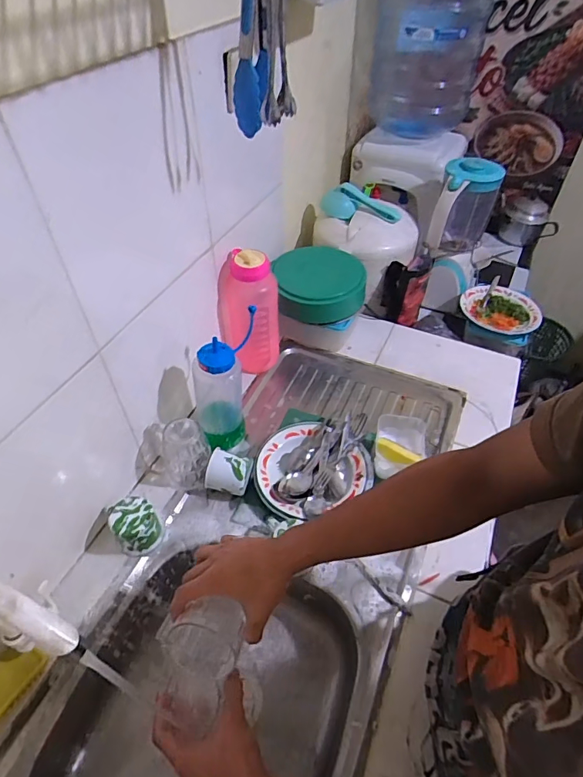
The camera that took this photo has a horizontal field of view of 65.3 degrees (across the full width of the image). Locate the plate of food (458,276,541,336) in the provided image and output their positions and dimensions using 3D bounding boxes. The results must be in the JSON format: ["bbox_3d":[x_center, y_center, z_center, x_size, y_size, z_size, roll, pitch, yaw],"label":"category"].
[{"bbox_3d":[0.548,-0.205,1.177,0.173,0.027,0.189,0,48,-1],"label":"plate of food"}]

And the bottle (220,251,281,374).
[{"bbox_3d":[-0.084,-0.158,0.939,0.111,0.248,0.079,7,48,5],"label":"bottle"}]

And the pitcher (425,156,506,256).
[{"bbox_3d":[0.424,-0.436,1.121,0.126,0.218,0.135,20,50,16],"label":"pitcher"}]

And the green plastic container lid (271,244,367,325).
[{"bbox_3d":[0.061,-0.240,1.028,0.193,0.074,0.194,0,48,-1],"label":"green plastic container lid"}]

